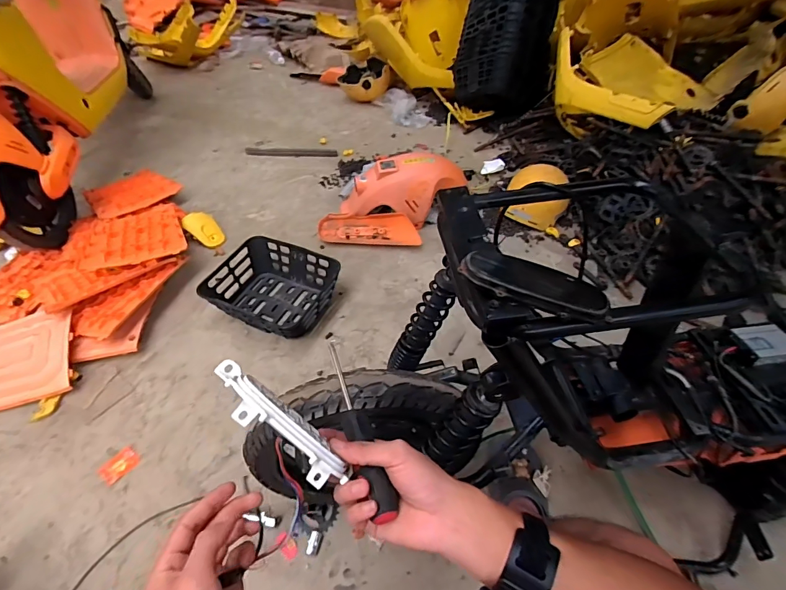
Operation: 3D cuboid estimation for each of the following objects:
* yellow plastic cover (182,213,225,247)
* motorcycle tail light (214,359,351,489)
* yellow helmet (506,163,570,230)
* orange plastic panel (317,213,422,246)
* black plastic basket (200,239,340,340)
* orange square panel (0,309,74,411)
[{"bbox_3d":[-0.637,-0.222,1.389,0.149,0.027,0.094,44,59,-1],"label":"yellow plastic cover"},{"bbox_3d":[-0.096,0.110,0.343,0.144,0.038,0.037,44,58,-2],"label":"motorcycle tail light"},{"bbox_3d":[0.502,-0.350,1.413,0.204,0.155,0.216,10,49,10],"label":"yellow helmet"},{"bbox_3d":[-0.077,-0.217,1.357,0.342,0.087,0.112,12,51,10],"label":"orange plastic panel"},{"bbox_3d":[-0.346,-0.017,1.172,0.329,0.102,0.283,22,53,18],"label":"black plastic basket"},{"bbox_3d":[-0.975,0.174,1.026,0.312,0.021,0.239,-16,64,-13],"label":"orange square panel"}]

